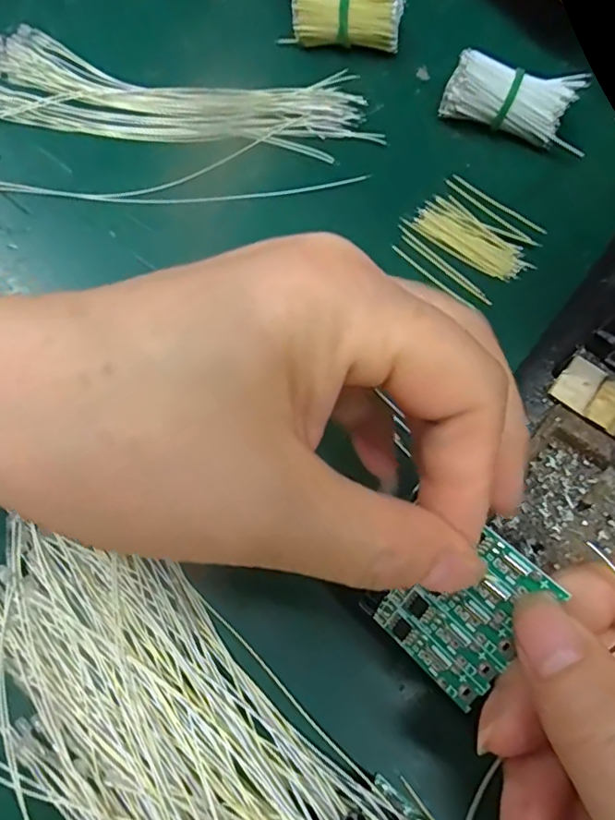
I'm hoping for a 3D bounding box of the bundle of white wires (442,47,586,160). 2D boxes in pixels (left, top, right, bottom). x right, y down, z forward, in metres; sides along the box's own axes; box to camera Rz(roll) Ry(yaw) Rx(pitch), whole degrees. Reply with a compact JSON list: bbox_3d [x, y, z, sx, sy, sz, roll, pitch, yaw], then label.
[{"bbox_3d":[0.093,-0.137,0.240,0.062,0.028,0.019,18,72,7],"label":"bundle of white wires"}]

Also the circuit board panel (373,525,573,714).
[{"bbox_3d":[0.039,0.050,0.134,0.030,0.004,0.039,40,107,25],"label":"circuit board panel"}]

